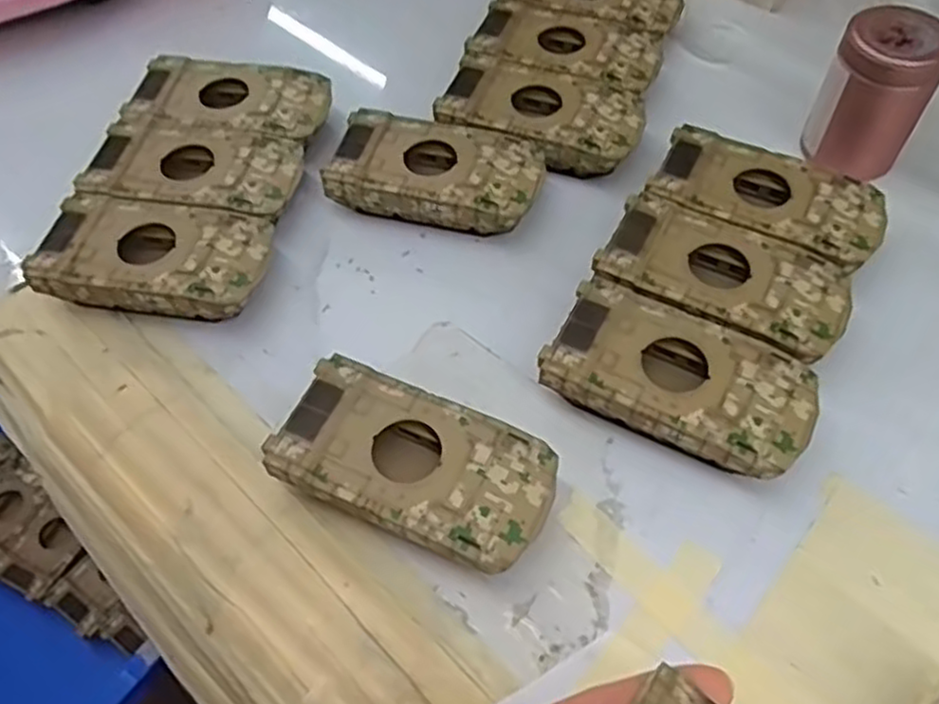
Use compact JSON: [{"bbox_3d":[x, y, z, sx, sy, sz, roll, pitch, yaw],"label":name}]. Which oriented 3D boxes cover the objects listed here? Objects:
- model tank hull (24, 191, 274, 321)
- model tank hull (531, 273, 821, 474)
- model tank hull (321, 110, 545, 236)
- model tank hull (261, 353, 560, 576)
[{"bbox_3d":[-0.134,-0.039,0.330,0.092,0.026,0.050,7,57,7],"label":"model tank hull"},{"bbox_3d":[0.080,0.013,0.289,0.095,0.025,0.054,23,60,16],"label":"model tank hull"},{"bbox_3d":[-0.014,-0.081,0.354,0.092,0.027,0.050,13,58,10],"label":"model tank hull"},{"bbox_3d":[-0.019,0.043,0.273,0.096,0.026,0.050,20,60,15],"label":"model tank hull"}]

